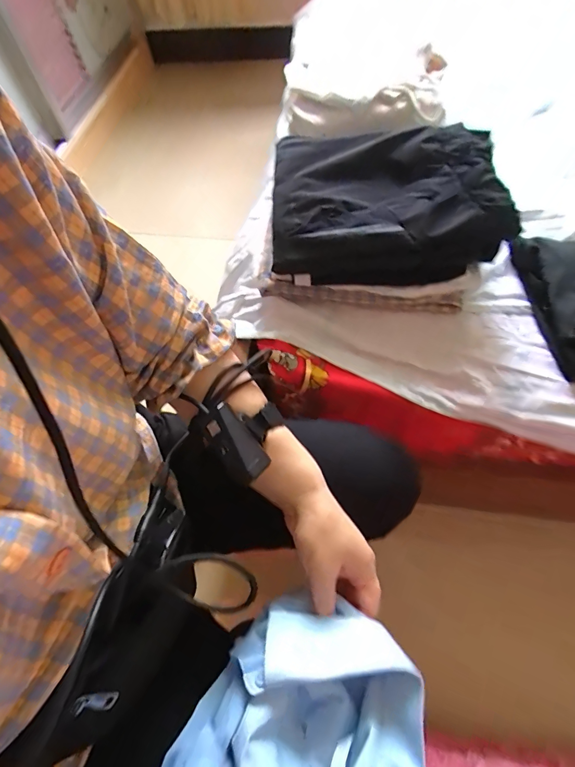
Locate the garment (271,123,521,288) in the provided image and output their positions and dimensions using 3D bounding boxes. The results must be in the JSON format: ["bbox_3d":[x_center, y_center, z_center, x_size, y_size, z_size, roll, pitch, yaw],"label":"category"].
[{"bbox_3d":[0.130,-0.244,0.530,0.297,0.094,0.207,1,61,5],"label":"garment"}]

